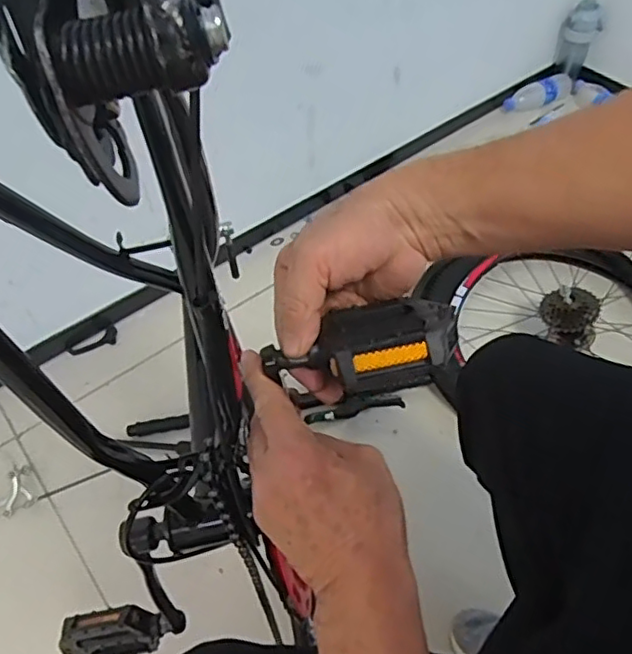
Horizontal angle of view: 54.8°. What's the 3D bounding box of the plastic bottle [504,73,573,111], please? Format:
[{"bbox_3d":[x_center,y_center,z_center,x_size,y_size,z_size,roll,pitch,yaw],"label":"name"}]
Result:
[{"bbox_3d":[0.636,-0.668,1.733,0.214,0.076,0.057,-22,54,-15],"label":"plastic bottle"}]

